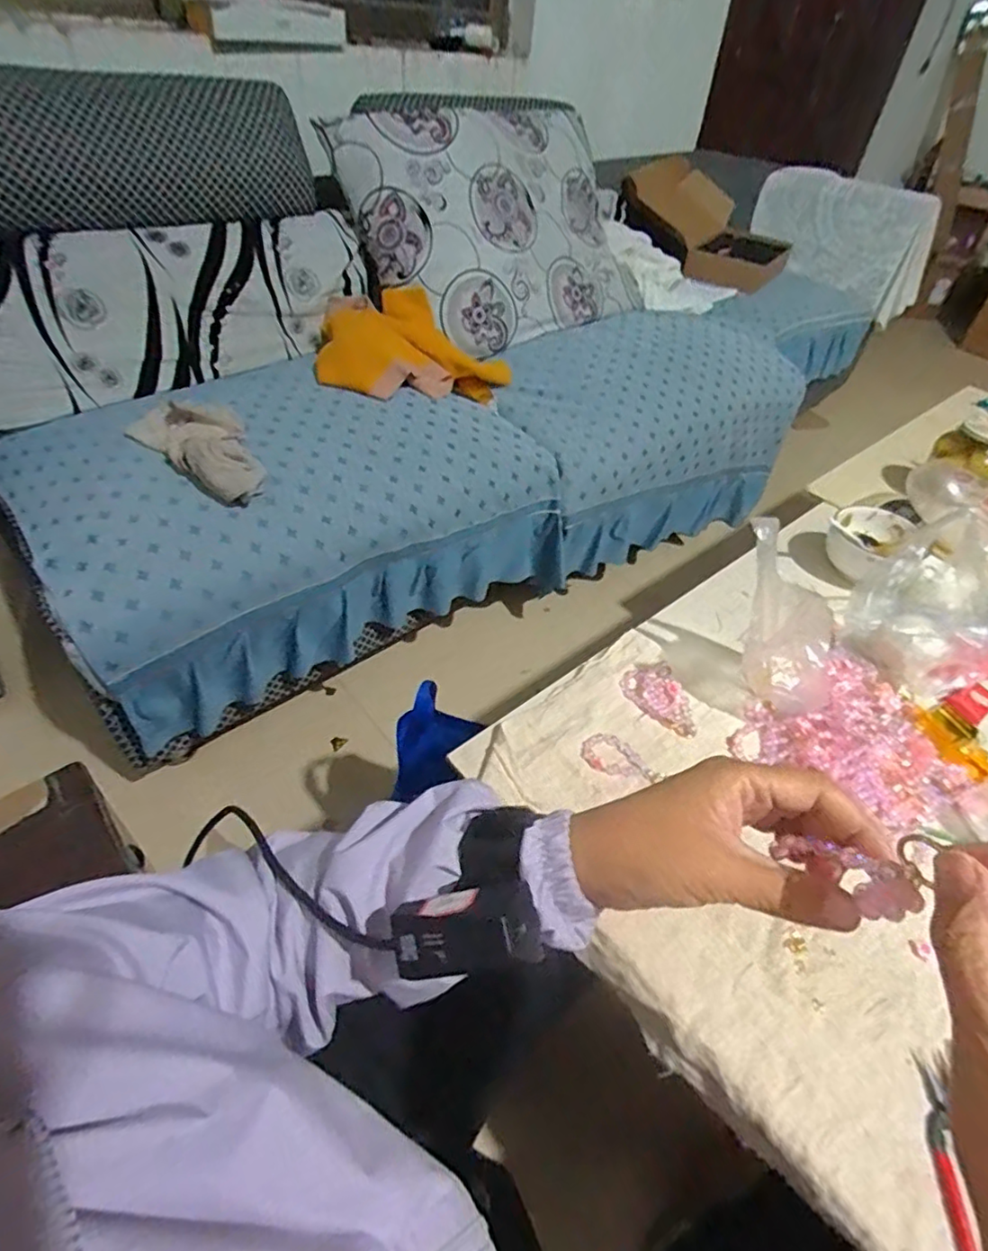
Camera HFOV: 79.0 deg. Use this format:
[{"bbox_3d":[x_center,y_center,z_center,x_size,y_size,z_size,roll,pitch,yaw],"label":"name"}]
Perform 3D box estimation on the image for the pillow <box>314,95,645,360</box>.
[{"bbox_3d":[0.034,-0.997,1.486,0.735,0.548,0.133,-31,22,-30],"label":"pillow"}]

